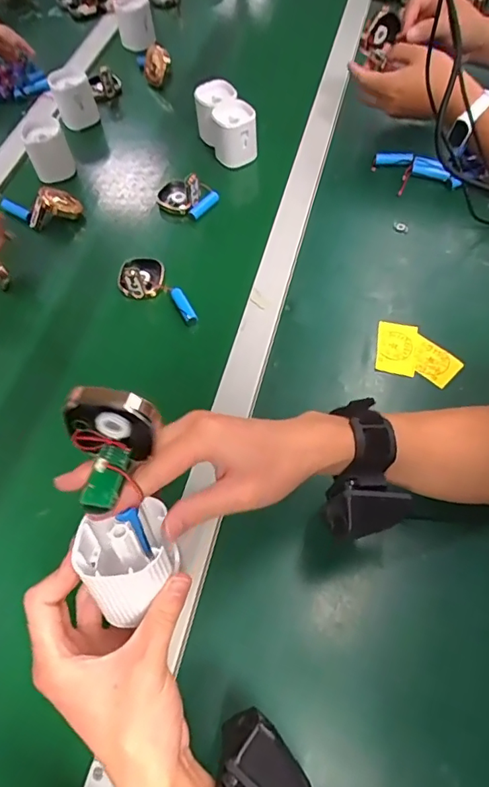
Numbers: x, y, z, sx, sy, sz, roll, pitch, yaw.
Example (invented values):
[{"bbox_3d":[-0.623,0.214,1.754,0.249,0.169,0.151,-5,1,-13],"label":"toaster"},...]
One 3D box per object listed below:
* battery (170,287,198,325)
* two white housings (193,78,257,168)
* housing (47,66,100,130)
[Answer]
[{"bbox_3d":[-0.071,-0.103,0.581,0.016,0.011,0.055,-24,61,-8],"label":"battery"},{"bbox_3d":[-0.025,-0.393,0.716,0.060,0.072,0.110,-25,61,-9],"label":"two white housings"},{"bbox_3d":[-0.263,-0.456,0.770,0.061,0.065,0.054,-21,61,-6],"label":"housing"}]

